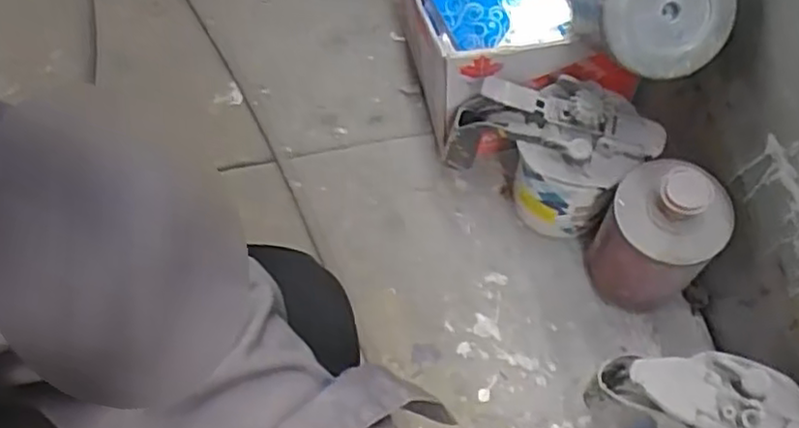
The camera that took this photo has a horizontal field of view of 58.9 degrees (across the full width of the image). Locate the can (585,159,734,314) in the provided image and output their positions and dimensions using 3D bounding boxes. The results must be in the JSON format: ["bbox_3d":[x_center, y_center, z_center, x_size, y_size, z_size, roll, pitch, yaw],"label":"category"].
[{"bbox_3d":[0.235,0.024,0.659,0.099,0.191,0.084,41,73,18],"label":"can"}]

